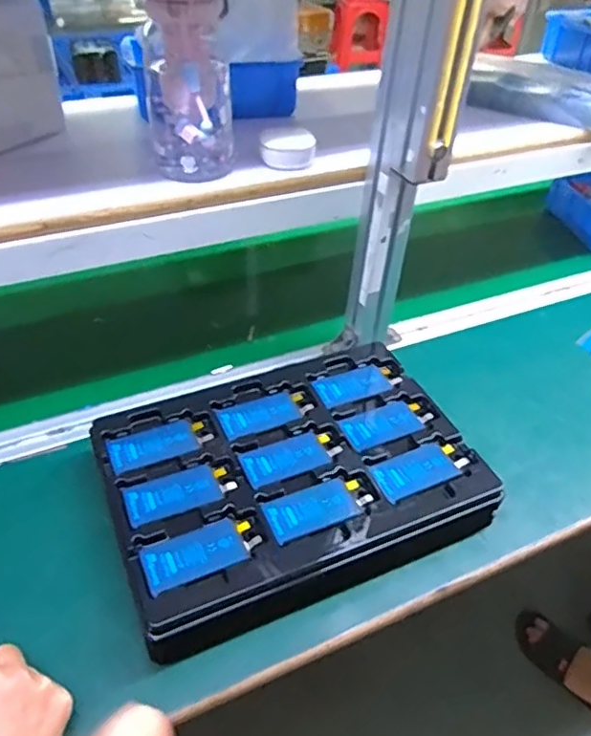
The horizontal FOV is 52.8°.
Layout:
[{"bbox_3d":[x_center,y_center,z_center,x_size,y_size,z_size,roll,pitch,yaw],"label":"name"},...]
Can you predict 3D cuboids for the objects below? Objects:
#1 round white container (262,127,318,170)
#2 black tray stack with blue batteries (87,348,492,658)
[{"bbox_3d":[-0.006,-0.230,0.621,0.053,0.026,0.050,2,42,-1],"label":"round white container"},{"bbox_3d":[-0.008,0.101,0.584,0.343,0.050,0.239,-17,45,-20],"label":"black tray stack with blue batteries"}]

